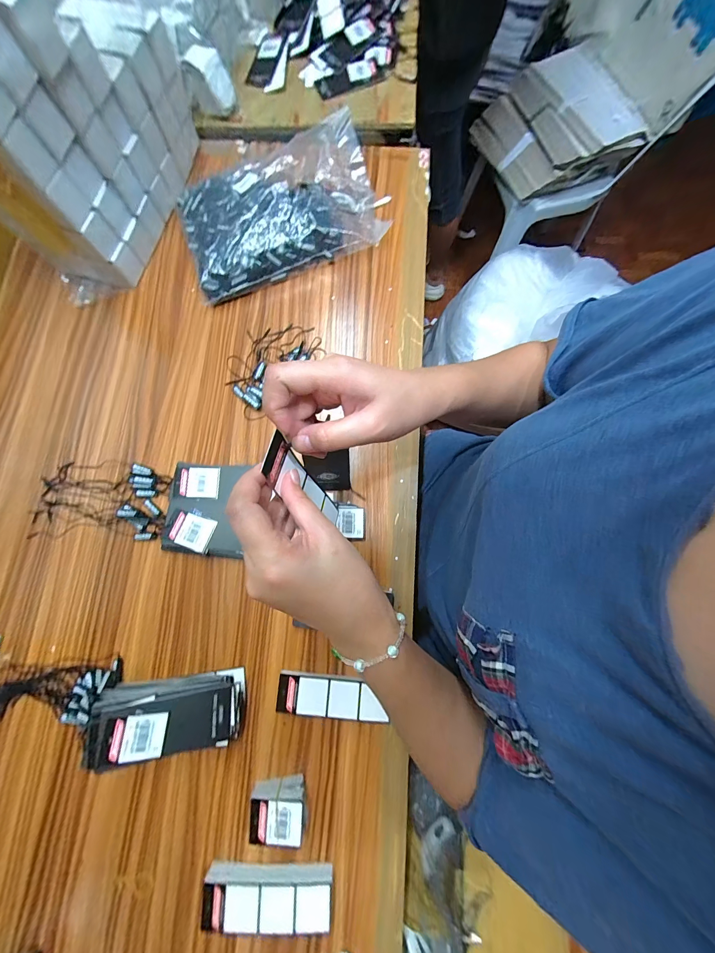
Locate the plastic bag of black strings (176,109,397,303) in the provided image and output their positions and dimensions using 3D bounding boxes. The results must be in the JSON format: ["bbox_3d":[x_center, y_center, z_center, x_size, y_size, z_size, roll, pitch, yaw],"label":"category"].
[{"bbox_3d":[-0.106,-0.381,0.445,0.281,0.065,0.196,-20,79,-4],"label":"plastic bag of black strings"}]

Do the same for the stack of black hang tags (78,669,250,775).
[{"bbox_3d":[-0.182,0.237,0.316,0.123,0.075,0.056,-3,78,0],"label":"stack of black hang tags"}]

